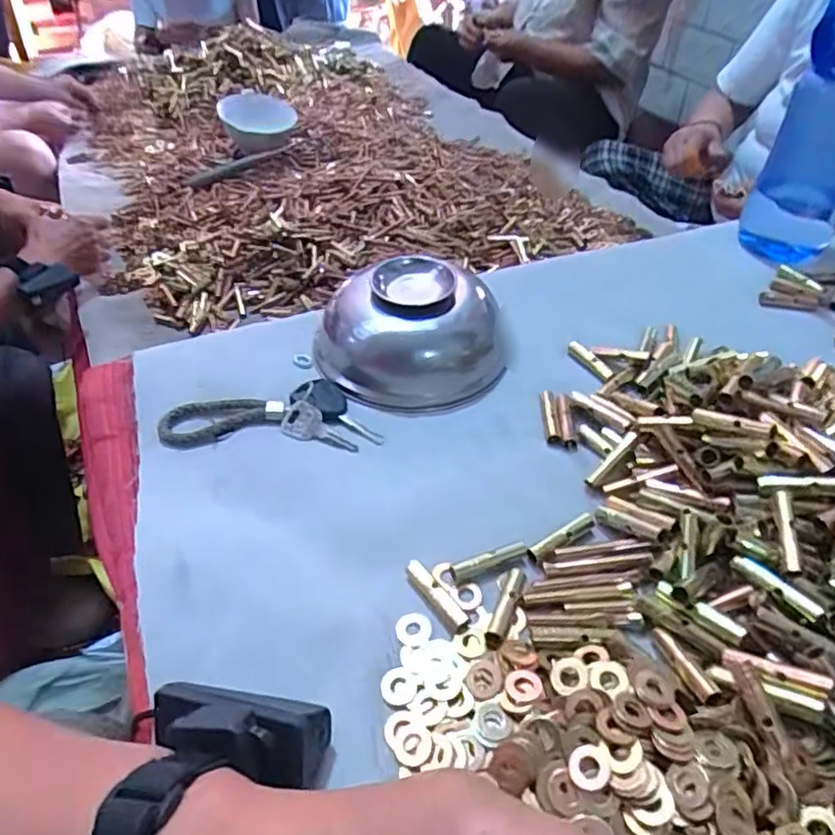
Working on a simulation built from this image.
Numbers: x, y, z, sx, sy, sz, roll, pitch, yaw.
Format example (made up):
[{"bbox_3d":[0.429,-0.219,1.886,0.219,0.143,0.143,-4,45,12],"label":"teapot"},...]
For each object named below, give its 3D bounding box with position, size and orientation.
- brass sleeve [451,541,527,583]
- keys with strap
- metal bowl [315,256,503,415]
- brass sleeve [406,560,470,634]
[{"bbox_3d":[0.038,0.076,0.339,0.042,0.007,0.010,-16,44,-16],"label":"brass sleeve"},{"bbox_3d":[-0.094,-0.006,0.416,0.134,0.014,0.057,-1,42,0],"label":"keys with strap"},{"bbox_3d":[-0.001,-0.067,0.459,0.137,0.061,0.137,0,42,0],"label":"metal bowl"},{"bbox_3d":[0.010,0.090,0.325,0.011,0.007,0.044,-29,49,-28],"label":"brass sleeve"}]

